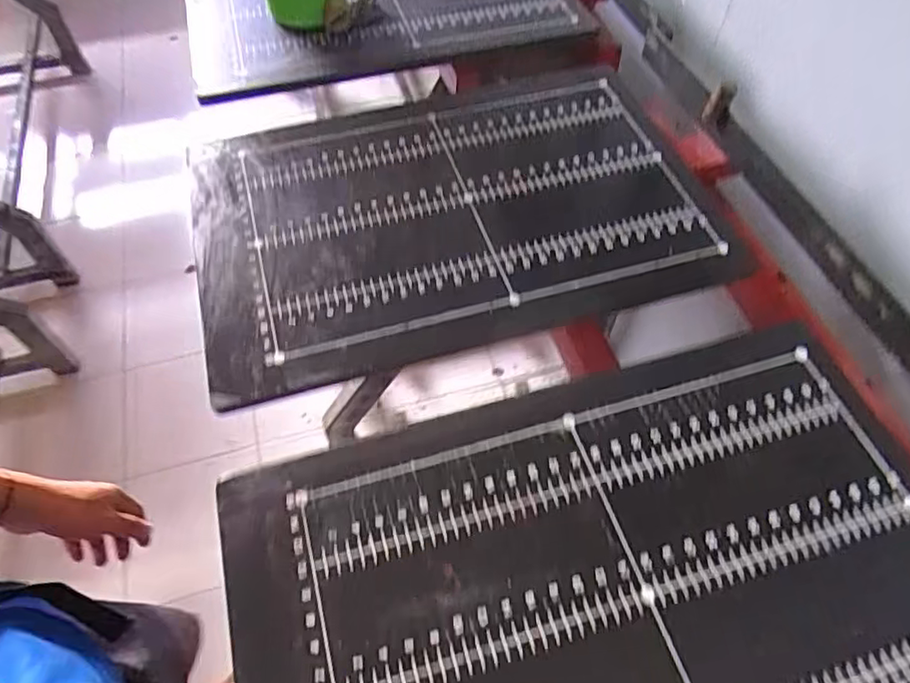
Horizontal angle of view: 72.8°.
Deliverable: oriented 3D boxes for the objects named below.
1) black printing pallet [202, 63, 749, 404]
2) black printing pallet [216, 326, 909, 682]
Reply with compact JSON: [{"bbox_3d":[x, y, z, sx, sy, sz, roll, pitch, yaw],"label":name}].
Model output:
[{"bbox_3d":[-0.008,-0.161,0.737,0.582,0.033,0.406,-16,58,-10],"label":"black printing pallet"},{"bbox_3d":[0.133,0.210,0.485,0.588,0.011,0.397,-15,58,-9],"label":"black printing pallet"}]

